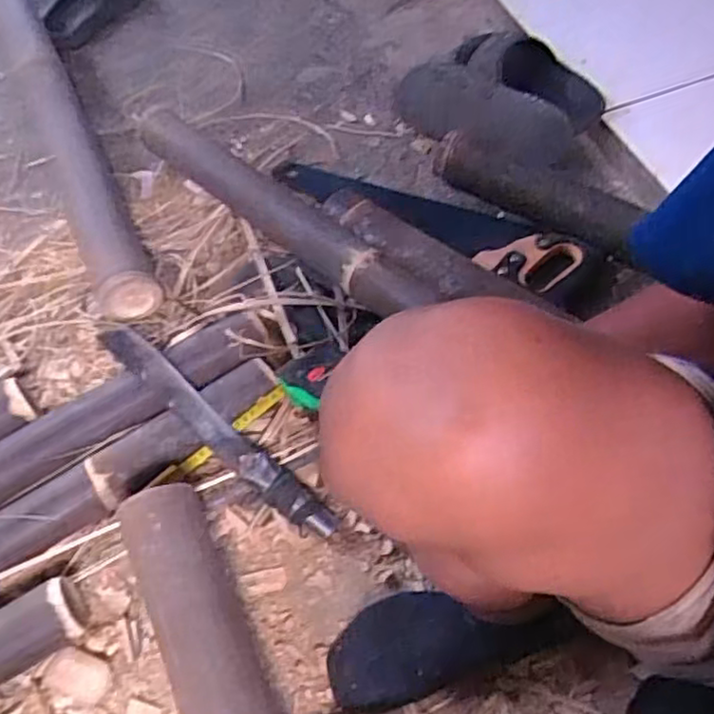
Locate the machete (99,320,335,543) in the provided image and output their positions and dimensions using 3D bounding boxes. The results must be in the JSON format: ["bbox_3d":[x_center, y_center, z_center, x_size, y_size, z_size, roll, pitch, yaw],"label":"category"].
[{"bbox_3d":[-0.149,0.079,0.719,0.319,0.027,0.037,41,67,8],"label":"machete"}]

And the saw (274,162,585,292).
[{"bbox_3d":[0.089,-0.192,0.909,0.454,0.038,0.094,26,63,14],"label":"saw"}]

